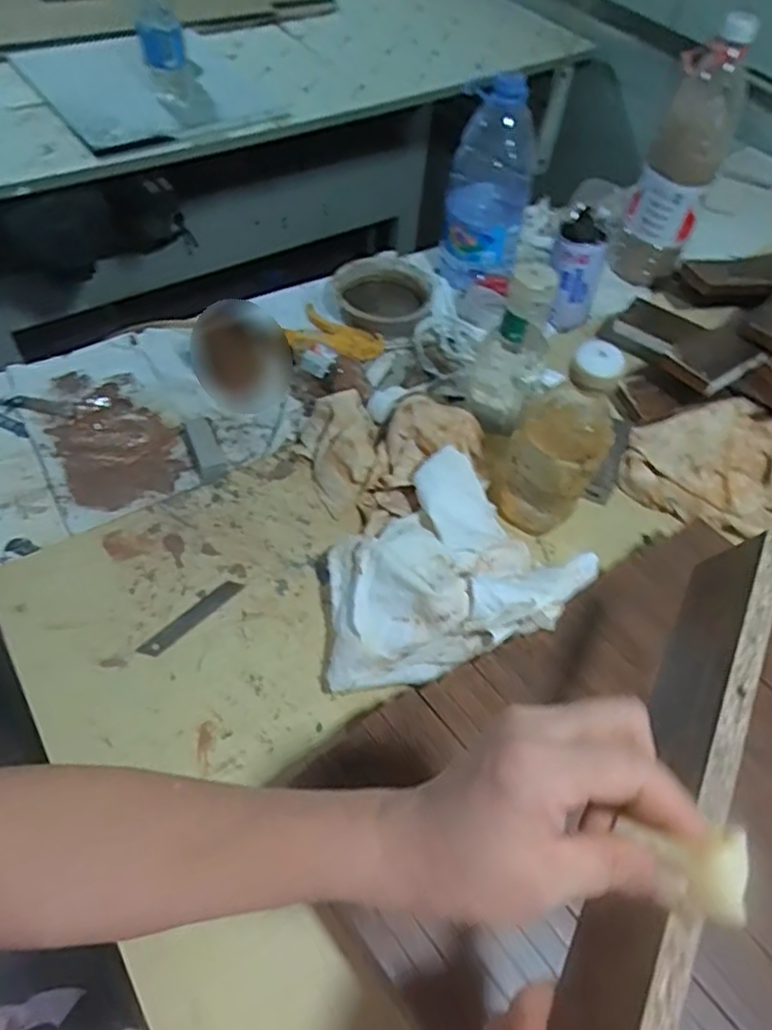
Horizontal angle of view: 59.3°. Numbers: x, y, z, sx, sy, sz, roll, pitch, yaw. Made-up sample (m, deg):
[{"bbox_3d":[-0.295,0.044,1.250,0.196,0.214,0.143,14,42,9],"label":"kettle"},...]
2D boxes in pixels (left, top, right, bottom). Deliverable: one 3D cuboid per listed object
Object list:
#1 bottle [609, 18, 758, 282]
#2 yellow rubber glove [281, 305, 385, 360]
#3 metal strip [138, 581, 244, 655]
[{"bbox_3d":[0.367,-0.436,0.847,0.096,0.289,0.076,25,56,13],"label":"bottle"},{"bbox_3d":[-0.063,-0.221,0.835,0.120,0.021,0.082,23,56,11],"label":"yellow rubber glove"},{"bbox_3d":[-0.169,0.090,0.593,0.019,0.004,0.099,39,60,21],"label":"metal strip"}]

